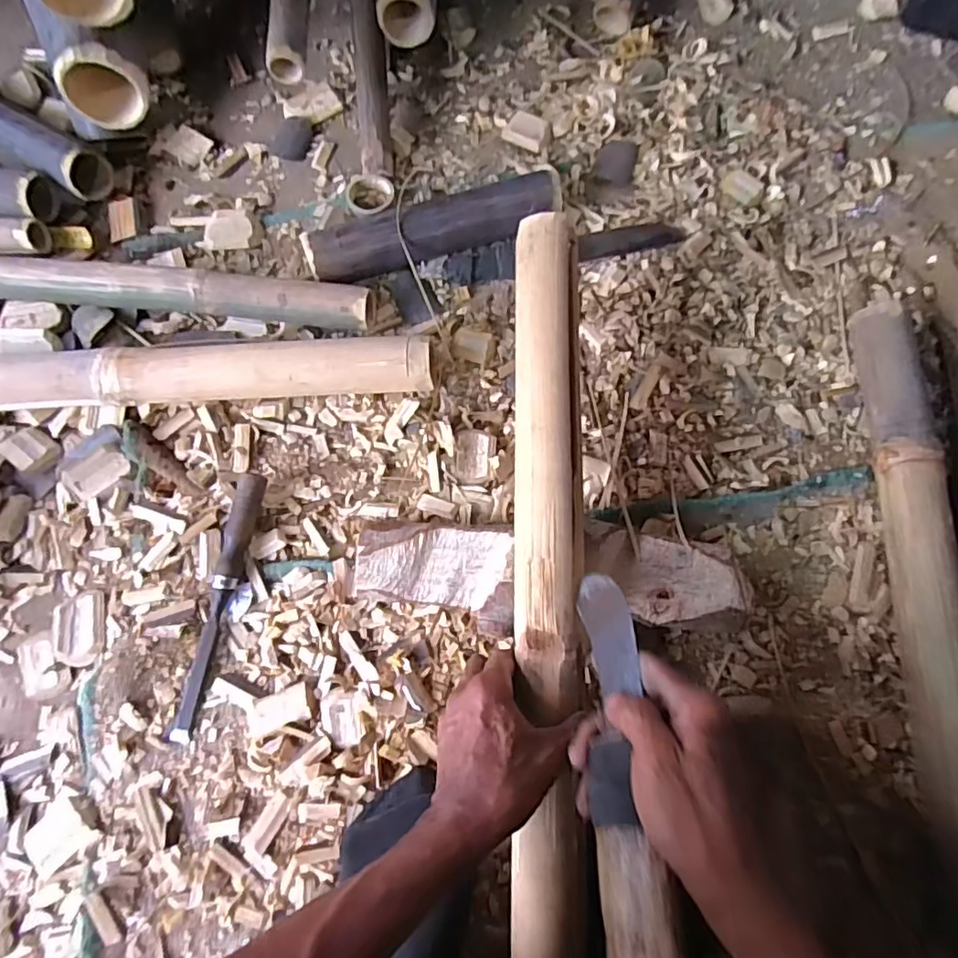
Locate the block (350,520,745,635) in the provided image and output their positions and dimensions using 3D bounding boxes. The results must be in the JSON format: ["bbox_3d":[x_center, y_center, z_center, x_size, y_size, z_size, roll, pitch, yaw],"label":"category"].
[{"bbox_3d":[0.059,0.088,0.518,0.318,0.062,0.090,-1,75,2],"label":"block"}]

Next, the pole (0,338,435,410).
[{"bbox_3d":[-0.372,-0.097,0.581,0.650,0.064,0.058,-3,75,1],"label":"pole"}]

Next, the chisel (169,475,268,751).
[{"bbox_3d":[-0.242,0.115,0.539,0.023,0.027,0.245,11,75,5],"label":"chisel"}]

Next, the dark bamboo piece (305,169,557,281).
[{"bbox_3d":[-0.045,-0.258,0.620,0.269,0.058,0.056,-16,75,-2],"label":"dark bamboo piece"}]

